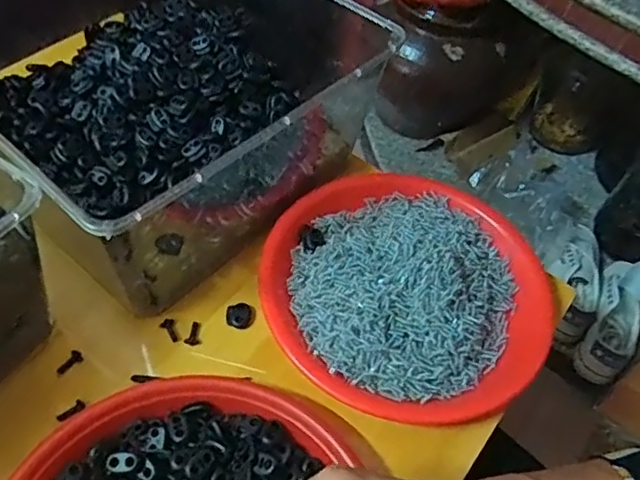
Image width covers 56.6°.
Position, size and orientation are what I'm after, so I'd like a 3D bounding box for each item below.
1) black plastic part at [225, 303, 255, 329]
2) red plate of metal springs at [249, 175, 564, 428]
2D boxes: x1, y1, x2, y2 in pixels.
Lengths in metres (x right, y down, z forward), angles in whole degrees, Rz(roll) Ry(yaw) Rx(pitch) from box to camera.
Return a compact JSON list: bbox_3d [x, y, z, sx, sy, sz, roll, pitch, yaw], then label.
[{"bbox_3d":[-0.062,0.059,0.464,0.022,0.004,0.020,-4,53,-9],"label":"black plastic part"},{"bbox_3d":[0.071,0.030,0.474,0.229,0.034,0.218,3,52,-4],"label":"red plate of metal springs"}]

